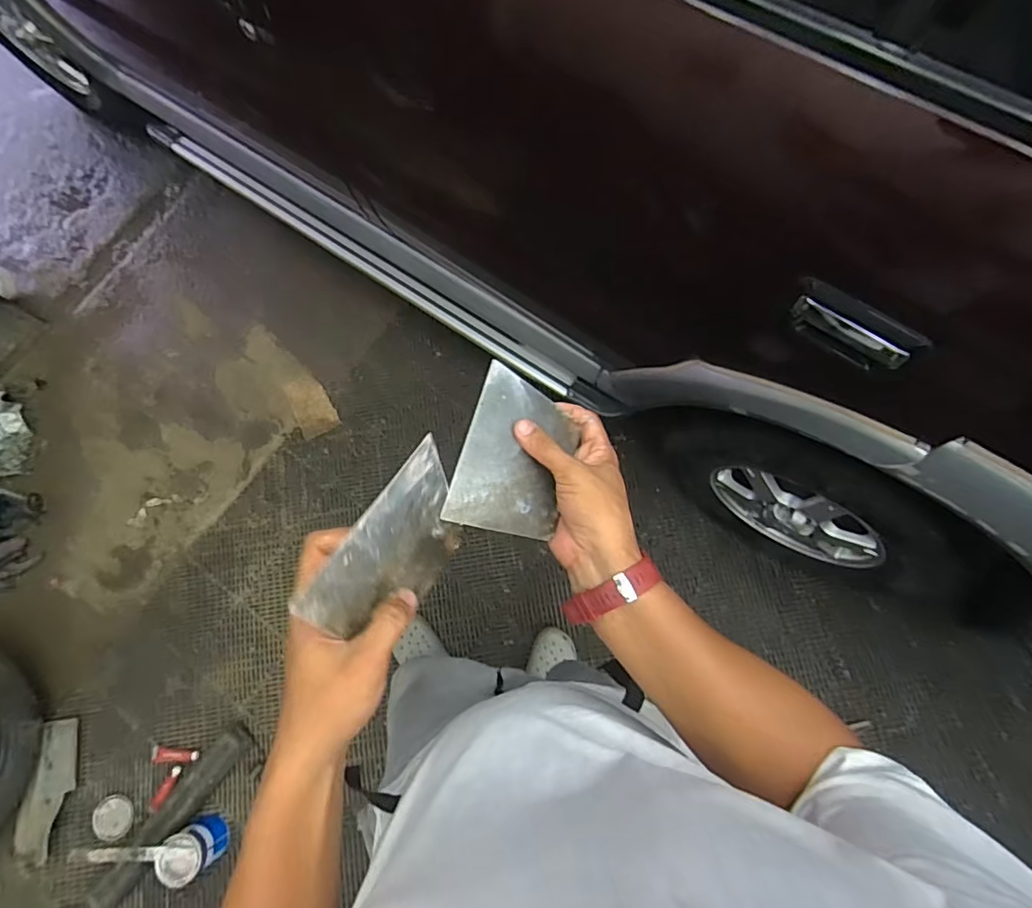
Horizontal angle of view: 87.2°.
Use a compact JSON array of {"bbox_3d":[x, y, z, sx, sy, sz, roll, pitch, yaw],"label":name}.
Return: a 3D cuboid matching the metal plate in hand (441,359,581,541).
[{"bbox_3d":[0.002,0.002,0.454,0.093,0.007,0.138,25,65,-19],"label":"metal plate in hand"}]

